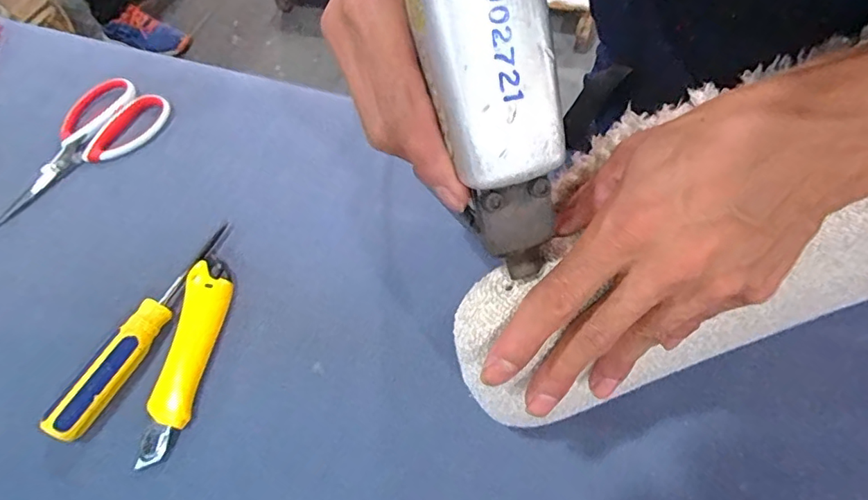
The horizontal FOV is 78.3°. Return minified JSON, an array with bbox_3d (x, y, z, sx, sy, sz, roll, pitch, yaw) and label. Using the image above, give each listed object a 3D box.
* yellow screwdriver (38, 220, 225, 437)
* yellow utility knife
[{"bbox_3d":[-0.230,0.057,0.421,0.032,0.029,0.186,23,65,15],"label":"yellow screwdriver"},{"bbox_3d":[-0.194,0.080,0.416,0.037,0.014,0.160,5,62,7],"label":"yellow utility knife"}]

